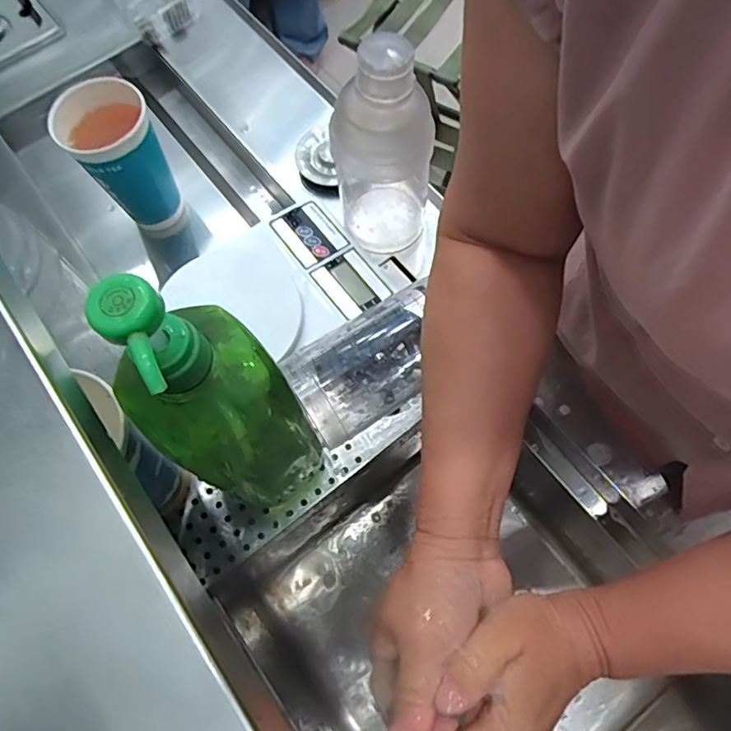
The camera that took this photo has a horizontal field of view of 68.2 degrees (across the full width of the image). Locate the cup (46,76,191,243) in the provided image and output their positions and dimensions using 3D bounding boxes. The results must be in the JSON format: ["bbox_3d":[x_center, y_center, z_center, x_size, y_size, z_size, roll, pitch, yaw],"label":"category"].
[{"bbox_3d":[-0.242,-0.205,0.556,0.079,0.151,0.083,-1,68,2],"label":"cup"}]

